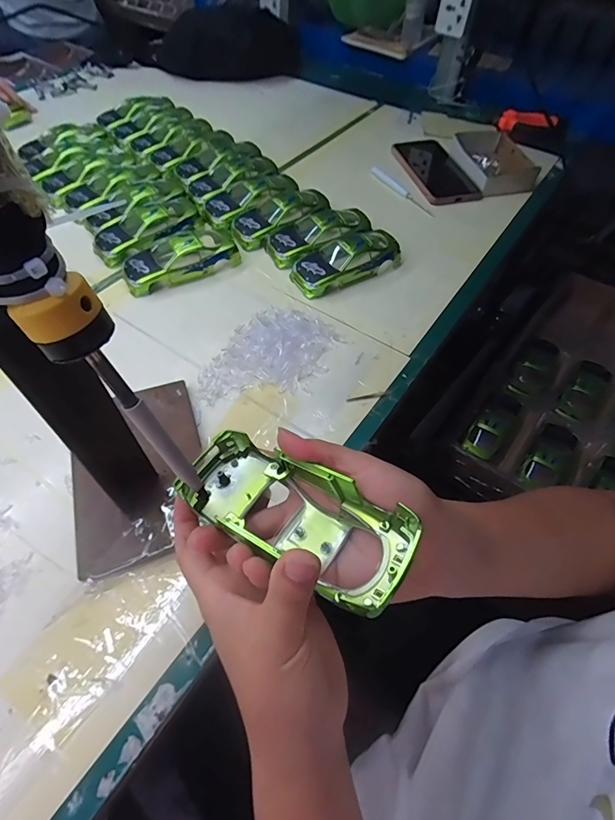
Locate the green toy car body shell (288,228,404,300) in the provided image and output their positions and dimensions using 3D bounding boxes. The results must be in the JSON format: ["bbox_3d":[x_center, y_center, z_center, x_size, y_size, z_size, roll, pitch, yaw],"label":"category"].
[{"bbox_3d":[0.044,-0.178,0.494,0.131,0.037,0.064,-25,60,-19],"label":"green toy car body shell"}]

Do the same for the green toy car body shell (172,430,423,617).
[{"bbox_3d":[-0.011,0.054,0.228,0.136,0.035,0.054,21,56,28],"label":"green toy car body shell"}]

